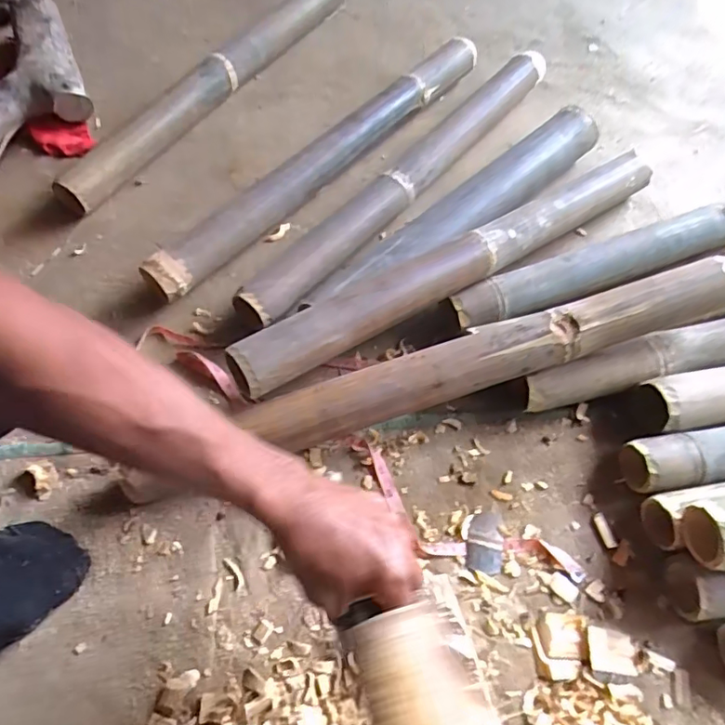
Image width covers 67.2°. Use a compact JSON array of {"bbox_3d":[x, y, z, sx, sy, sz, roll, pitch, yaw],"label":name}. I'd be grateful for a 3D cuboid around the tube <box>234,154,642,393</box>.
[{"bbox_3d":[0.129,-0.127,0.623,0.604,0.043,0.056,-30,65,-18],"label":"tube"}]

